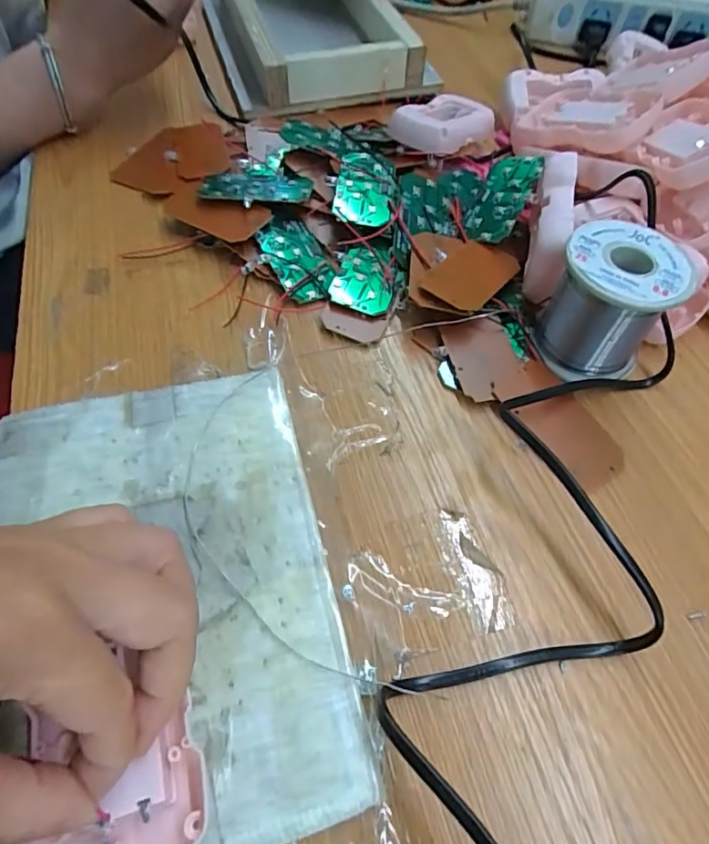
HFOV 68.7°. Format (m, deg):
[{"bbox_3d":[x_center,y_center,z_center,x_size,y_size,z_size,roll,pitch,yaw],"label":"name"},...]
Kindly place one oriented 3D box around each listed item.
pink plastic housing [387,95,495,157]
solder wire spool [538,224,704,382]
[{"bbox_3d":[0.070,-0.227,0.390,0.082,0.018,0.052,-37,66,-24],"label":"pink plastic housing"},{"bbox_3d":[0.136,-0.062,0.281,0.058,0.061,0.060,30,60,15],"label":"solder wire spool"}]

